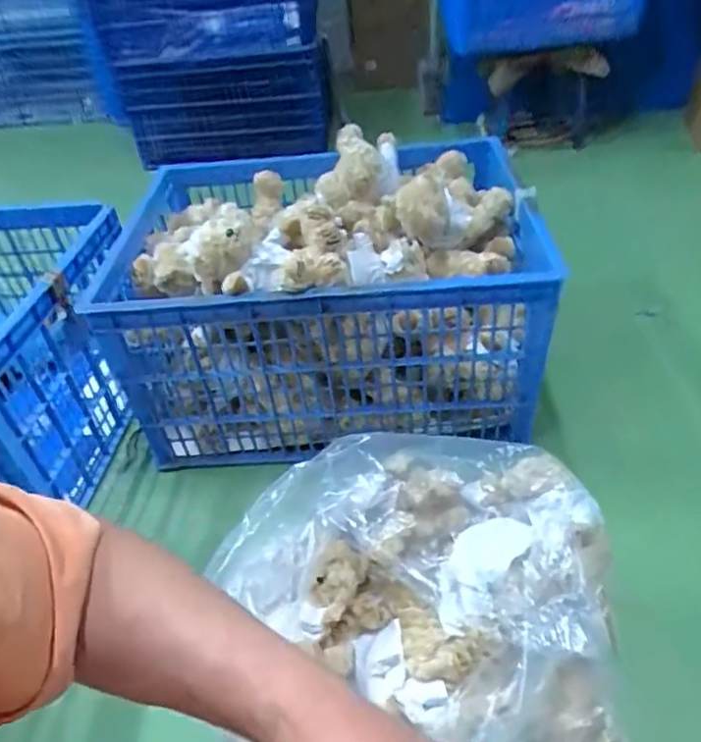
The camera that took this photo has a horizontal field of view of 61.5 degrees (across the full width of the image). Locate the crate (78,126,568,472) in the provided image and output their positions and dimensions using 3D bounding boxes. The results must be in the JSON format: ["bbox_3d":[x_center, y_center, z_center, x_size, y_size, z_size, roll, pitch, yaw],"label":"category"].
[{"bbox_3d":[-0.068,-0.217,1.342,0.840,0.452,0.697,-5,41,2],"label":"crate"}]

